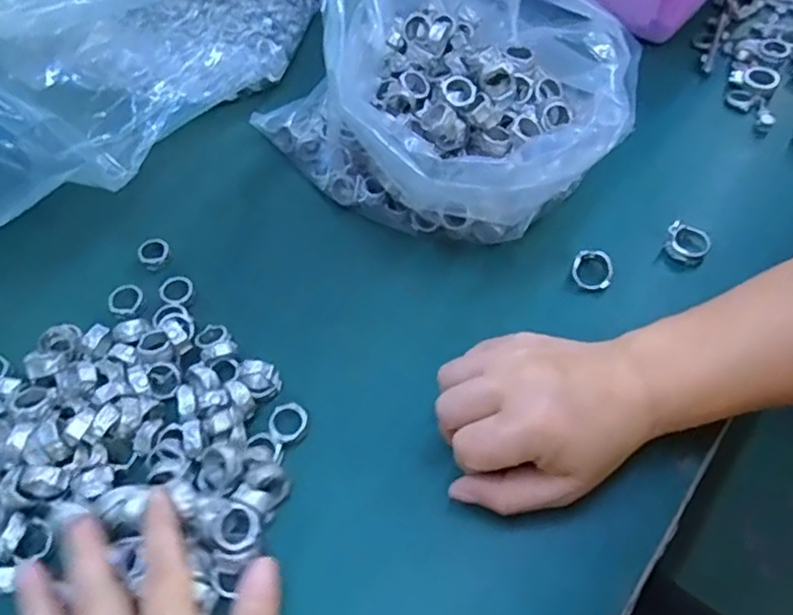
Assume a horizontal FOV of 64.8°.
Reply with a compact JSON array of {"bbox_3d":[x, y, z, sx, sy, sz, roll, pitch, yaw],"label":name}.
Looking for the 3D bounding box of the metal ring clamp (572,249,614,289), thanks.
[{"bbox_3d":[0.125,-0.025,0.396,0.024,0.014,0.024,-2,57,3],"label":"metal ring clamp"}]

